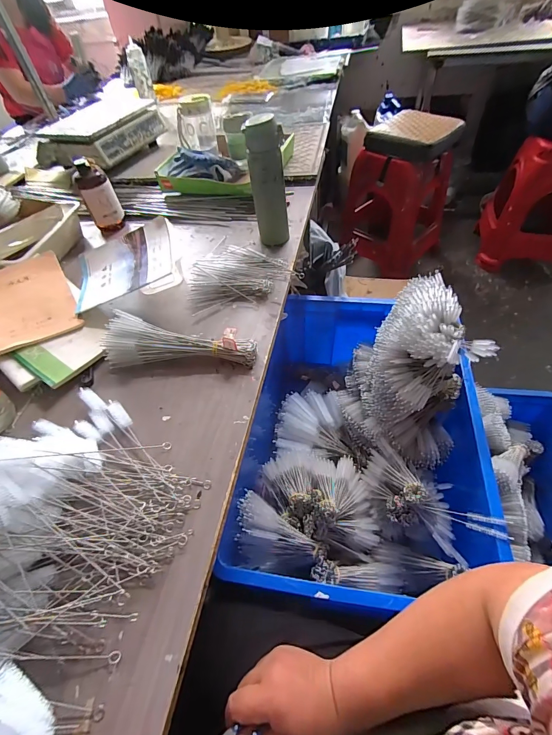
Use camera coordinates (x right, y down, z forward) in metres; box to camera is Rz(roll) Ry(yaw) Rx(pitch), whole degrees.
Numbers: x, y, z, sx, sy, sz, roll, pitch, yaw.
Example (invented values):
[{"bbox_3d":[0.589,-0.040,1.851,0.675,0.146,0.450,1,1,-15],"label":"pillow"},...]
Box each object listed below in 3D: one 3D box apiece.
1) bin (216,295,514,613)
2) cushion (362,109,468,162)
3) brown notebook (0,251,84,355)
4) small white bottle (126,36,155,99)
[{"bbox_3d":[0.161,0.130,0.701,0.412,0.256,0.603,5,53,10],"label":"bin"},{"bbox_3d":[0.552,-0.942,1.379,0.299,0.074,0.298,-35,56,-20],"label":"cushion"},{"bbox_3d":[-0.451,-0.127,0.615,0.141,0.015,0.223,-27,63,-19],"label":"brown notebook"},{"bbox_3d":[-0.508,-1.106,1.274,0.065,0.155,0.045,-19,53,-9],"label":"small white bottle"}]

